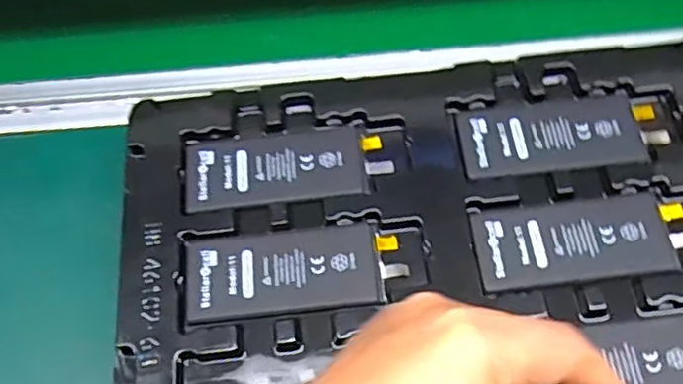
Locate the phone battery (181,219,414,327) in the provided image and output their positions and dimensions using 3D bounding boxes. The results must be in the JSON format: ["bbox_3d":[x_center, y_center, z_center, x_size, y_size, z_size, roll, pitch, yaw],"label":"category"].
[{"bbox_3d":[-0.024,0.038,0.332,0.106,0.004,0.044,-7,62,0],"label":"phone battery"}]

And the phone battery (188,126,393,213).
[{"bbox_3d":[-0.030,-0.014,0.360,0.108,0.004,0.044,-7,62,0],"label":"phone battery"}]

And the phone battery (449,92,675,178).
[{"bbox_3d":[0.119,-0.033,0.358,0.107,0.004,0.047,-5,62,1],"label":"phone battery"}]

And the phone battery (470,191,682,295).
[{"bbox_3d":[0.122,0.024,0.332,0.108,0.004,0.045,-7,62,0],"label":"phone battery"}]

